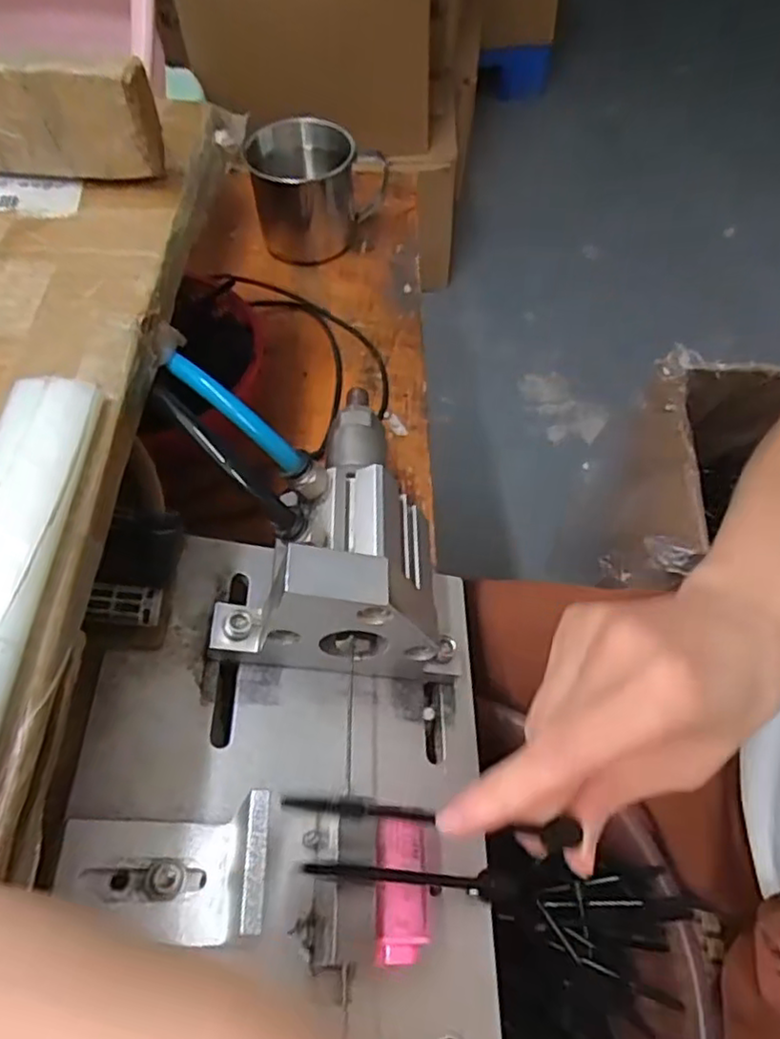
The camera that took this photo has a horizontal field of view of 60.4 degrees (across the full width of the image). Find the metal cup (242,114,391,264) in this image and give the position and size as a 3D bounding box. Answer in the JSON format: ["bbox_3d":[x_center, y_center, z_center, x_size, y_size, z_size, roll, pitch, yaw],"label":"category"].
[{"bbox_3d":[-0.044,-0.232,0.474,0.102,0.072,0.070,-17,59,-8],"label":"metal cup"}]

